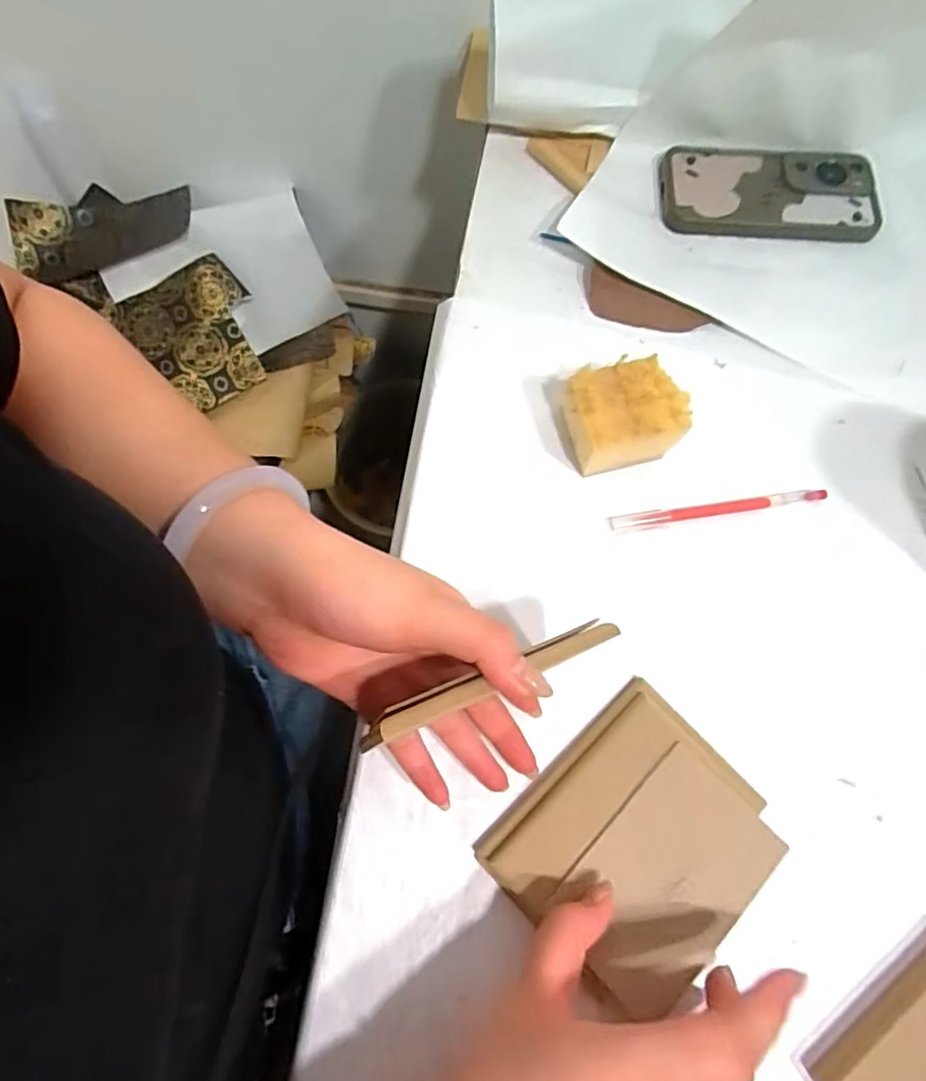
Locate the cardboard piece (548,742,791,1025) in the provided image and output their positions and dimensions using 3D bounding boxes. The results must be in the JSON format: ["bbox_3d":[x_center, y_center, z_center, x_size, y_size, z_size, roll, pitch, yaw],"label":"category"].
[{"bbox_3d":[0.105,0.173,0.309,0.074,0.004,0.112,43,75,13],"label":"cardboard piece"}]

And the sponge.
[{"bbox_3d":[0.101,-0.079,0.389,0.068,0.046,0.056,-13,72,-6],"label":"sponge"}]

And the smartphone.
[{"bbox_3d":[0.243,-0.275,0.479,0.166,0.015,0.080,2,71,-1],"label":"smartphone"}]

